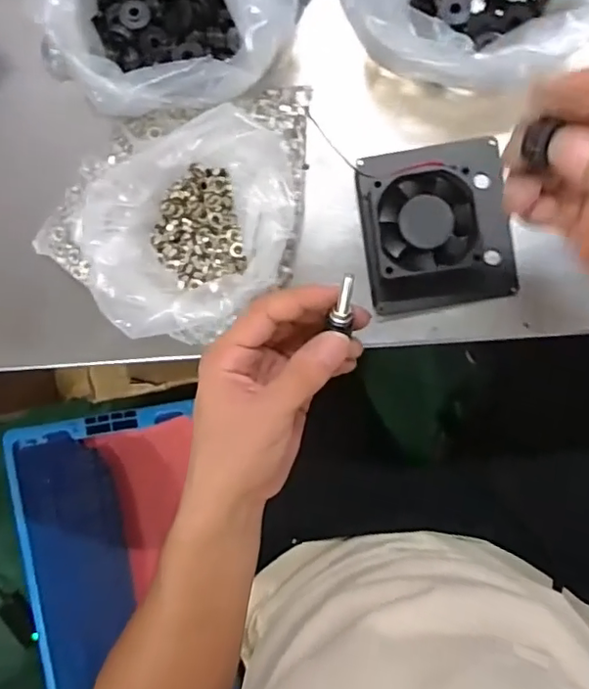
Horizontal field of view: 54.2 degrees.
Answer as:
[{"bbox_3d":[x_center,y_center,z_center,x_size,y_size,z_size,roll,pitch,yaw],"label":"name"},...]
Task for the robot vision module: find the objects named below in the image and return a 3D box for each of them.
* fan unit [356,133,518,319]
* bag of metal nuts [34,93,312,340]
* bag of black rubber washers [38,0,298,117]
[{"bbox_3d":[0.086,-0.072,0.346,0.087,0.036,0.096,-8,90,10],"label":"fan unit"},{"bbox_3d":[-0.058,-0.085,0.346,0.118,0.071,0.164,8,93,9],"label":"bag of metal nuts"},{"bbox_3d":[-0.070,-0.200,0.336,0.136,0.072,0.120,5,93,9],"label":"bag of black rubber washers"}]

